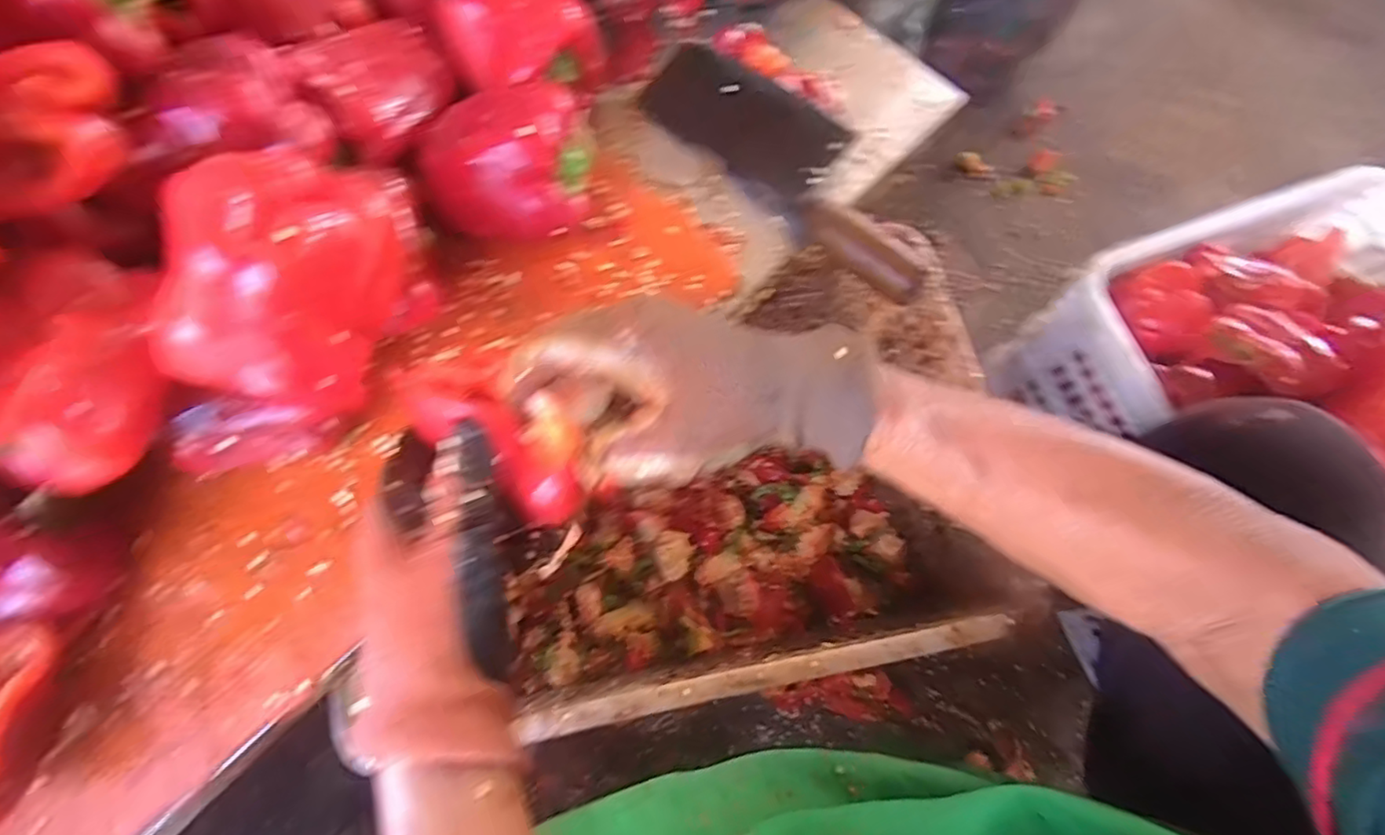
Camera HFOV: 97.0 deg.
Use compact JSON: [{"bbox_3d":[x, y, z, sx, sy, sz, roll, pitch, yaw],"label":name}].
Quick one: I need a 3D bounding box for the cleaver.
[{"bbox_3d":[0.067,-0.171,0.408,0.074,0.024,0.233,-40,78,-13],"label":"cleaver"}]

